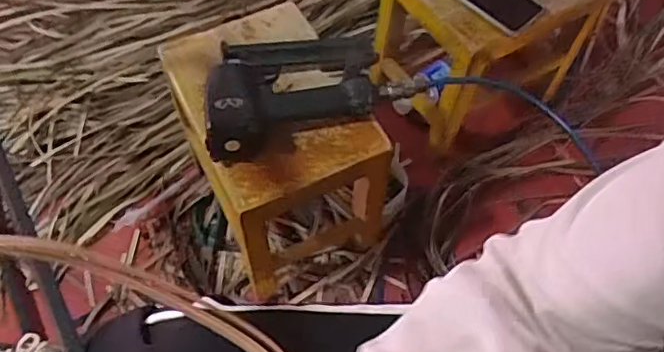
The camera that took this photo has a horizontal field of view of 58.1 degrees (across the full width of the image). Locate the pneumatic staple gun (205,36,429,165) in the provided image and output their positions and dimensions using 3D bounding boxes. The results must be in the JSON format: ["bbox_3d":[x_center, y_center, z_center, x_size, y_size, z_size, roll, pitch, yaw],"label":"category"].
[{"bbox_3d":[-0.040,-0.116,0.716,0.250,0.066,0.156,-17,61,-13],"label":"pneumatic staple gun"}]

